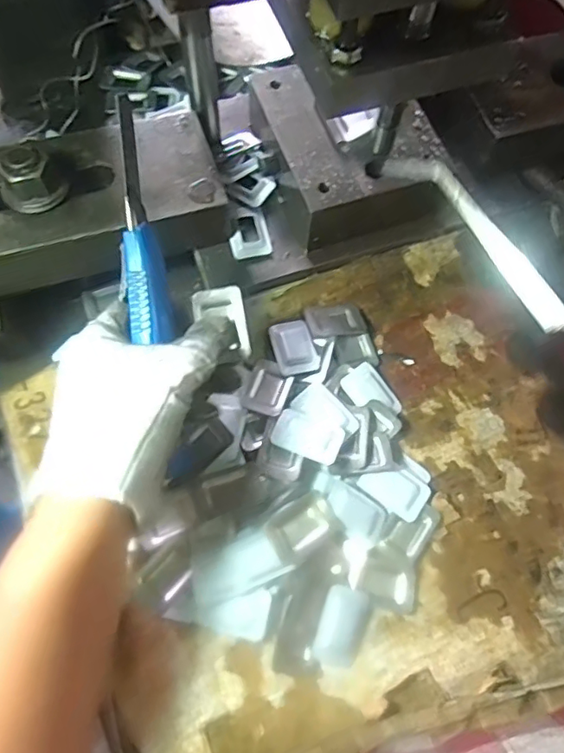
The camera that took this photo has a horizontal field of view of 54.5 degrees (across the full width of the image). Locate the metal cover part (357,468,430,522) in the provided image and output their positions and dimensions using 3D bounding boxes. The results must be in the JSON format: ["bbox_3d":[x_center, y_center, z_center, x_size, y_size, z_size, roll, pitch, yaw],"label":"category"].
[{"bbox_3d":[0.069,0.067,0.332,0.040,0.004,0.026,37,71,11],"label":"metal cover part"}]

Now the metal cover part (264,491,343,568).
[{"bbox_3d":[0.012,0.084,0.307,0.040,0.013,0.028,-33,73,-14],"label":"metal cover part"}]

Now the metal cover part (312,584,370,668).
[{"bbox_3d":[0.033,0.139,0.305,0.027,0.004,0.041,23,80,-19],"label":"metal cover part"}]

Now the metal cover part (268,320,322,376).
[{"bbox_3d":[0.008,-0.019,0.359,0.027,0.004,0.037,-13,70,-7],"label":"metal cover part"}]

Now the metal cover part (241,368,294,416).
[{"bbox_3d":[-0.009,0.009,0.342,0.026,0.005,0.032,18,53,5],"label":"metal cover part"}]

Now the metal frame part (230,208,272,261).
[{"bbox_3d":[-0.023,-0.099,0.373,0.026,0.007,0.037,-11,69,-7],"label":"metal frame part"}]

